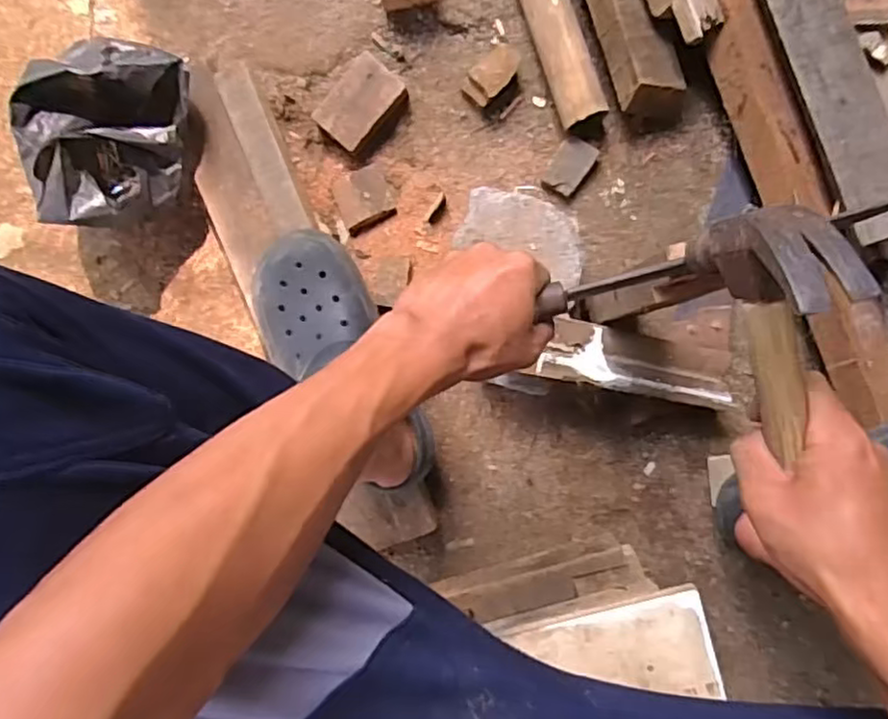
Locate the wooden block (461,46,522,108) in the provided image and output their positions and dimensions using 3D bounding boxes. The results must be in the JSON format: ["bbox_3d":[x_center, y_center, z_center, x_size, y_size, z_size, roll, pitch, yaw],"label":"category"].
[{"bbox_3d":[0.054,-0.309,0.734,0.061,0.036,0.038,-39,90,3],"label":"wooden block"}]

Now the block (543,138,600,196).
[{"bbox_3d":[0.138,-0.211,0.739,0.038,0.020,0.058,33,93,1],"label":"block"}]

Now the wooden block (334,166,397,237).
[{"bbox_3d":[-0.090,-0.186,0.773,0.063,0.021,0.064,-26,91,3],"label":"wooden block"}]

